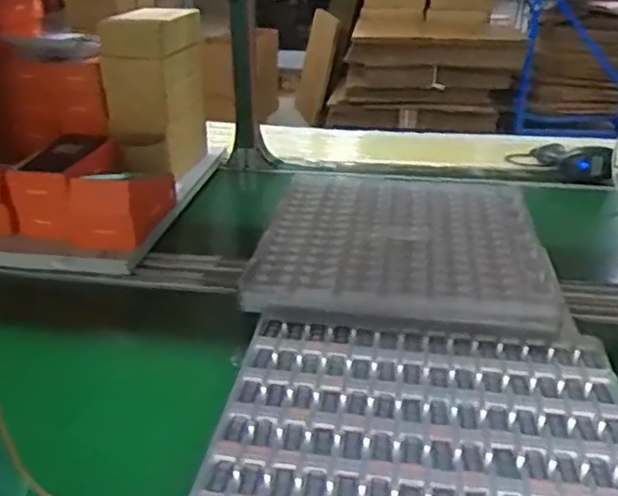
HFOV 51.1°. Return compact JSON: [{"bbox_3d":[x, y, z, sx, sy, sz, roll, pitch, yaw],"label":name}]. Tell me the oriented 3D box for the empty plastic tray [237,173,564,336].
[{"bbox_3d":[0.124,-0.017,0.934,0.382,0.052,0.404,3,27,6],"label":"empty plastic tray"}]

